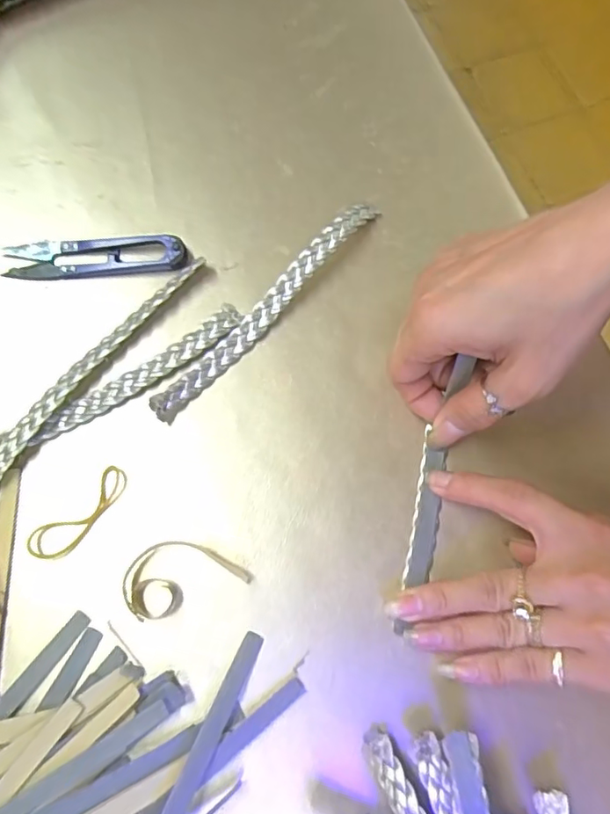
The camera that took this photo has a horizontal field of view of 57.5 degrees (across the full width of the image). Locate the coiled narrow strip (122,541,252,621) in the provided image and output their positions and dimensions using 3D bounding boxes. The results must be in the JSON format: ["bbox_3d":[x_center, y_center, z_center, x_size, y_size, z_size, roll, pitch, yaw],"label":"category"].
[{"bbox_3d":[-0.059,0.079,0.267,0.057,0.005,0.032,-22,76,-7],"label":"coiled narrow strip"}]

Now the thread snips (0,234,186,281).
[{"bbox_3d":[-0.116,-0.084,0.307,0.098,0.009,0.023,-3,74,-2],"label":"thread snips"}]

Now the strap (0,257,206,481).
[{"bbox_3d":[-0.114,-0.017,0.289,0.014,0.007,0.168,37,77,9],"label":"strap"}]

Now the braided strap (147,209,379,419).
[{"bbox_3d":[-0.018,-0.055,0.299,0.013,0.013,0.166,41,77,10],"label":"braided strap"}]

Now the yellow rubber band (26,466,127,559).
[{"bbox_3d":[-0.110,0.052,0.272,0.054,0.006,0.018,-43,79,-12],"label":"yellow rubber band"}]

